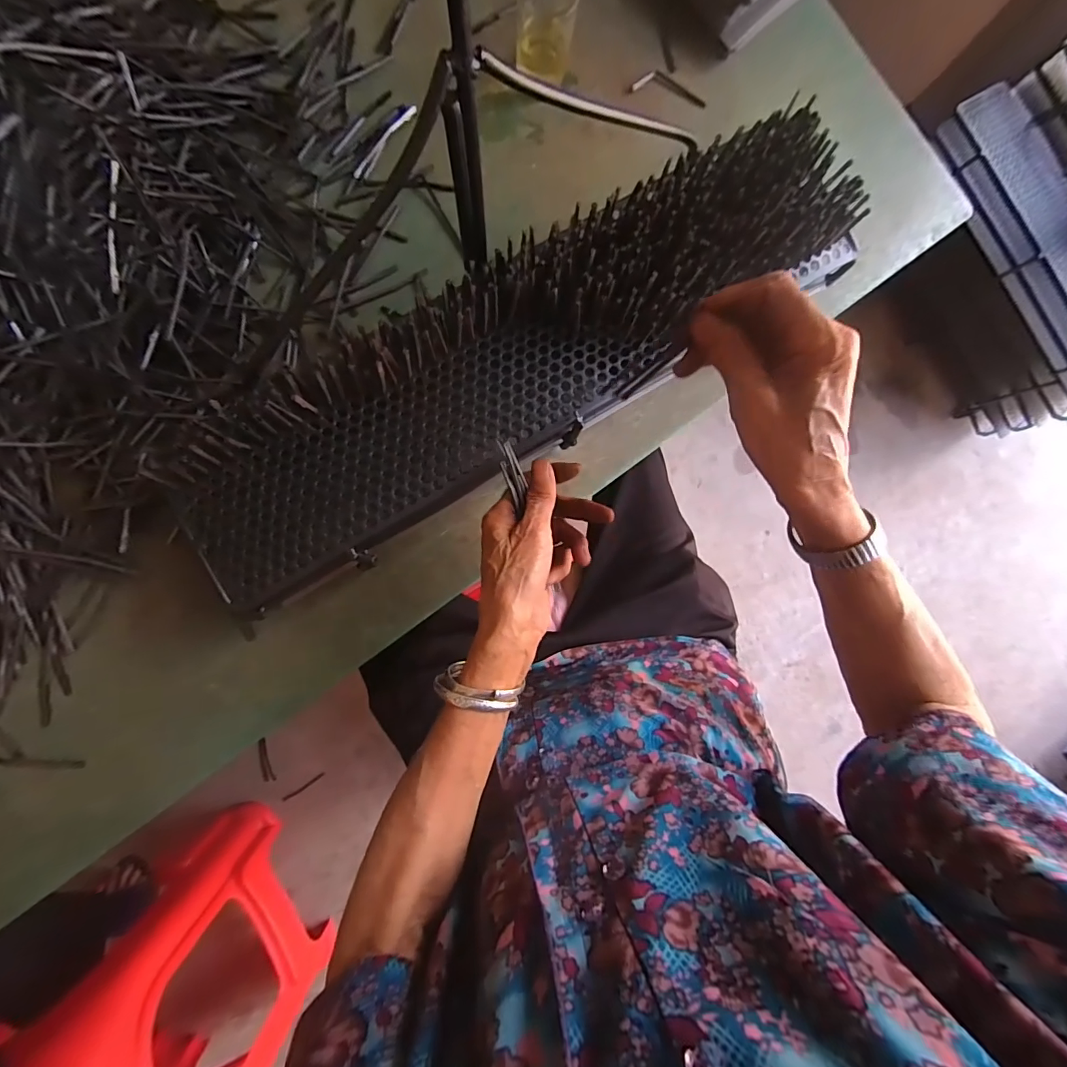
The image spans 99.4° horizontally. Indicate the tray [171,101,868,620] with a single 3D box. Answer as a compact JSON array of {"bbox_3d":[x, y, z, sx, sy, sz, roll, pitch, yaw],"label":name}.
[{"bbox_3d":[-0.004,-0.145,0.361,0.587,0.051,0.141,-32,91,-2],"label":"tray"}]

